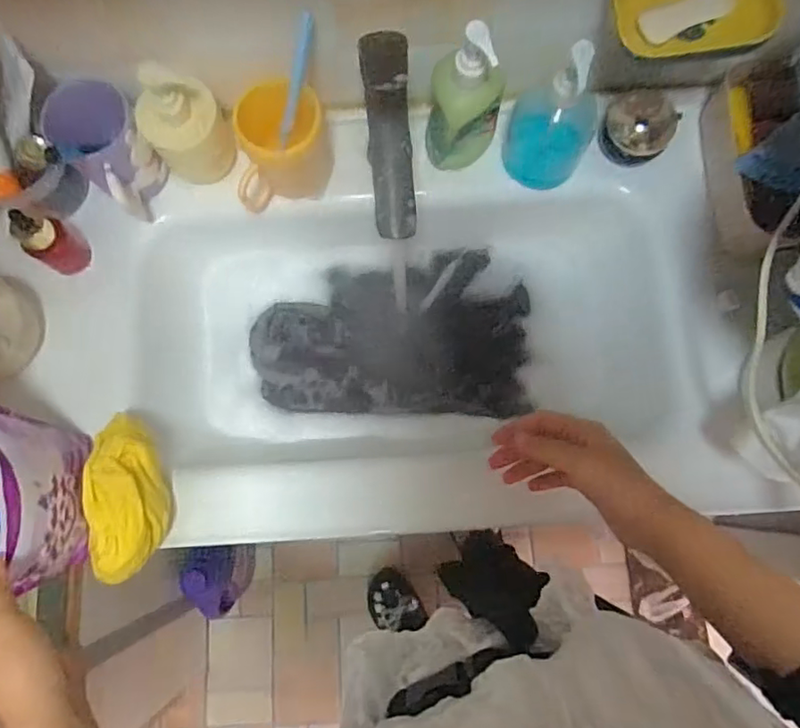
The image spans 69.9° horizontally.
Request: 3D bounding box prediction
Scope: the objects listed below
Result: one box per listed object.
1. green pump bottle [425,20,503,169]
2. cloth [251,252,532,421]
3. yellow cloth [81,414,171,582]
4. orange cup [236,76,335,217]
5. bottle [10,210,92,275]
[{"bbox_3d":[0.063,-0.259,0.566,0.072,0.181,0.052,12,79,4],"label":"green pump bottle"},{"bbox_3d":[-0.010,-0.042,0.701,0.325,0.027,0.202,1,77,1],"label":"cloth"},{"bbox_3d":[-0.259,0.126,0.548,0.067,0.064,0.153,-6,79,0],"label":"yellow cloth"},{"bbox_3d":[-0.132,-0.233,0.622,0.116,0.096,0.088,-28,79,-4],"label":"orange cup"},{"bbox_3d":[-0.366,-0.132,0.597,0.044,0.087,0.046,0,79,1],"label":"bottle"}]

